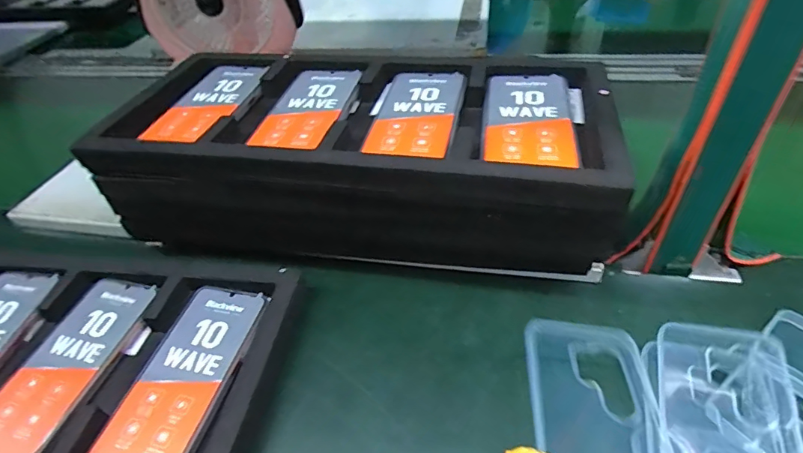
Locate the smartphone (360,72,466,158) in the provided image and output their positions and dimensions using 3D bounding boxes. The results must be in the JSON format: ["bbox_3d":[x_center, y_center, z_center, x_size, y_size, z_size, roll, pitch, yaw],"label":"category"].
[{"bbox_3d":[0.012,-0.113,0.454,0.086,0.006,0.155,6,44,12],"label":"smartphone"}]

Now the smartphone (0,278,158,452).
[{"bbox_3d":[-0.299,0.116,0.411,0.080,0.008,0.171,8,45,14],"label":"smartphone"}]

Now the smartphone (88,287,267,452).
[{"bbox_3d":[-0.184,0.125,0.392,0.080,0.008,0.170,6,44,12],"label":"smartphone"}]

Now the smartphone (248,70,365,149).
[{"bbox_3d":[-0.096,-0.126,0.479,0.077,0.009,0.152,5,44,11],"label":"smartphone"}]

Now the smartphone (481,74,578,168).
[{"bbox_3d":[0.119,-0.105,0.431,0.075,0.005,0.154,5,44,11],"label":"smartphone"}]

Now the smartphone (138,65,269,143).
[{"bbox_3d":[-0.216,-0.138,0.508,0.080,0.012,0.158,5,44,11],"label":"smartphone"}]

